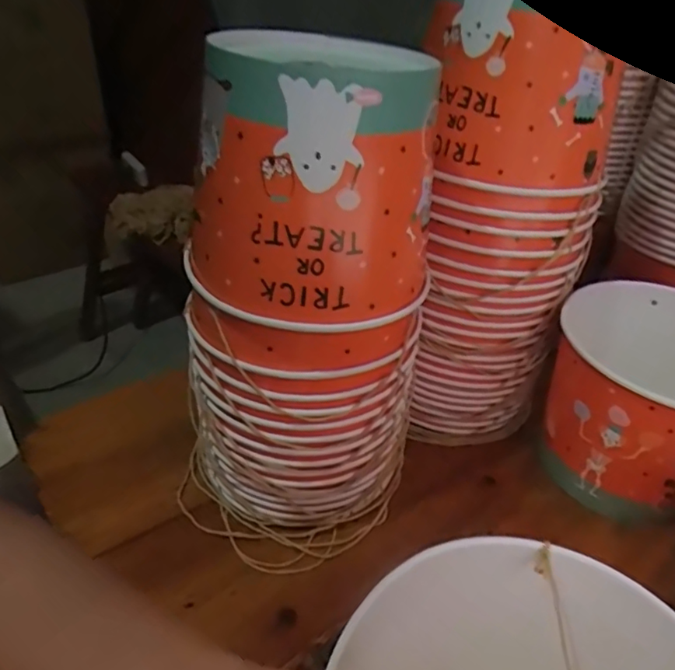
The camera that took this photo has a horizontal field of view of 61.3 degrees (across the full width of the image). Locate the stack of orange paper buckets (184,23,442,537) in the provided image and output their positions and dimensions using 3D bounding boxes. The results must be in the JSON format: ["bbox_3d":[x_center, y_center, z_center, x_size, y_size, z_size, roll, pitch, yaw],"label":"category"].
[{"bbox_3d":[-0.024,-0.014,0.381,0.139,0.316,0.123,29,42,30],"label":"stack of orange paper buckets"}]

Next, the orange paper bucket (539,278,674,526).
[{"bbox_3d":[0.241,0.052,0.466,0.134,0.125,0.157,16,37,16],"label":"orange paper bucket"}]

